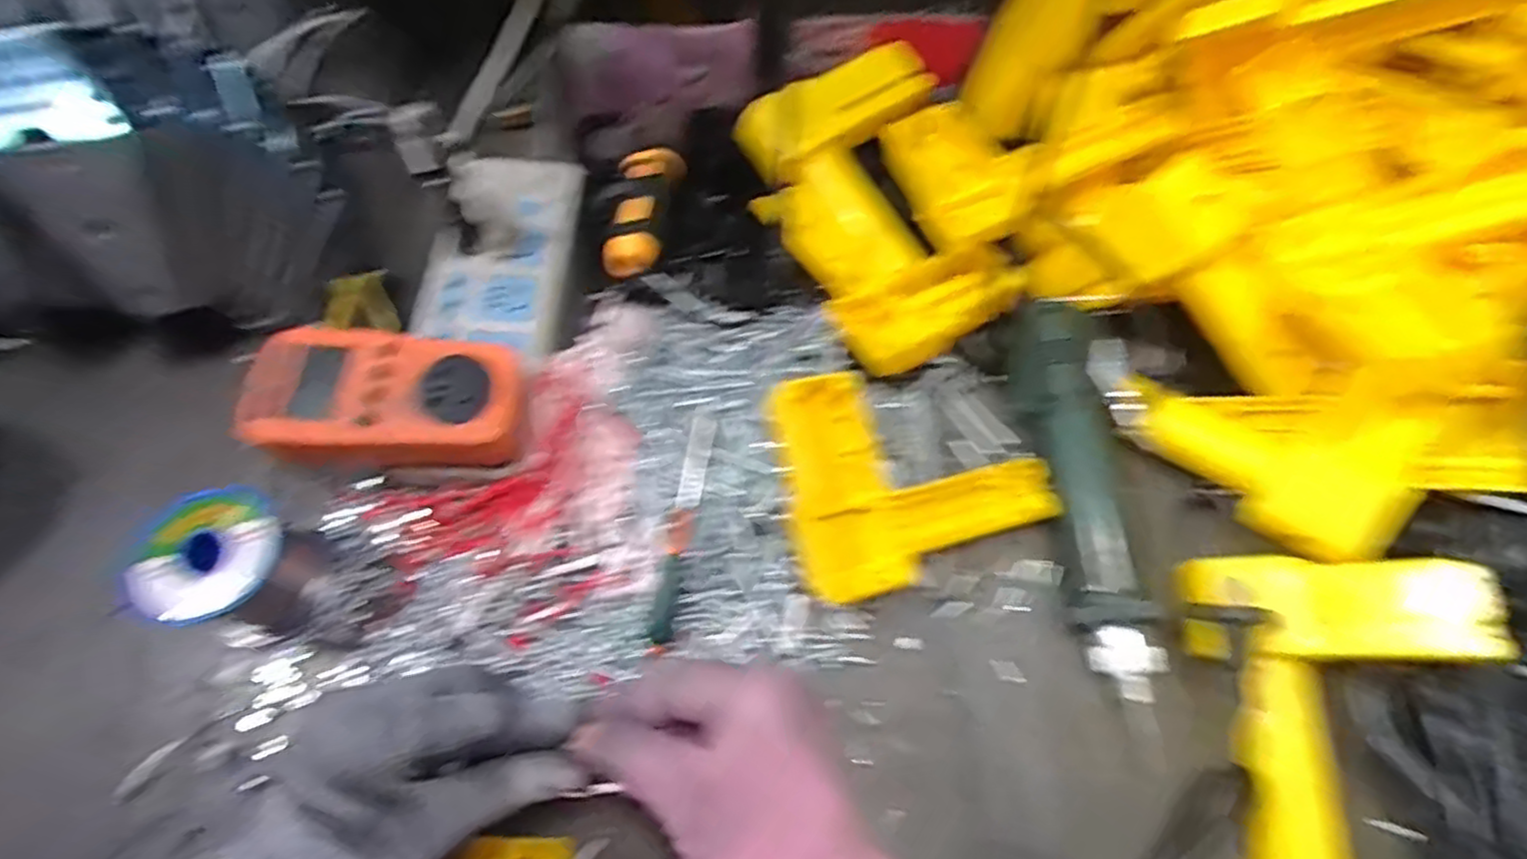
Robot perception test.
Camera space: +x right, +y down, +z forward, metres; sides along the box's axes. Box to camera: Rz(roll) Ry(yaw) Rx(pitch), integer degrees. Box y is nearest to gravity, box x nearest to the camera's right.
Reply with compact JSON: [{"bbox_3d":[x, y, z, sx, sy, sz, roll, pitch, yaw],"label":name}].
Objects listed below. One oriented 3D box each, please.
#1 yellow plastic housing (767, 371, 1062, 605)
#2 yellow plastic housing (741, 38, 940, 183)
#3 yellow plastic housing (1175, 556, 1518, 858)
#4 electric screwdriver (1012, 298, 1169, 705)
[{"bbox_3d":[0.074,0.016,0.393,0.149,0.043,0.116,-24,68,-10],"label":"yellow plastic housing"},{"bbox_3d":[0.048,-0.211,0.475,0.122,0.040,0.050,-24,68,-10],"label":"yellow plastic housing"},{"bbox_3d":[0.268,0.135,0.335,0.120,0.045,0.147,-4,76,29],"label":"yellow plastic housing"},{"bbox_3d":[0.174,0.030,0.398,0.037,0.035,0.214,-2,66,-1],"label":"electric screwdriver"}]

